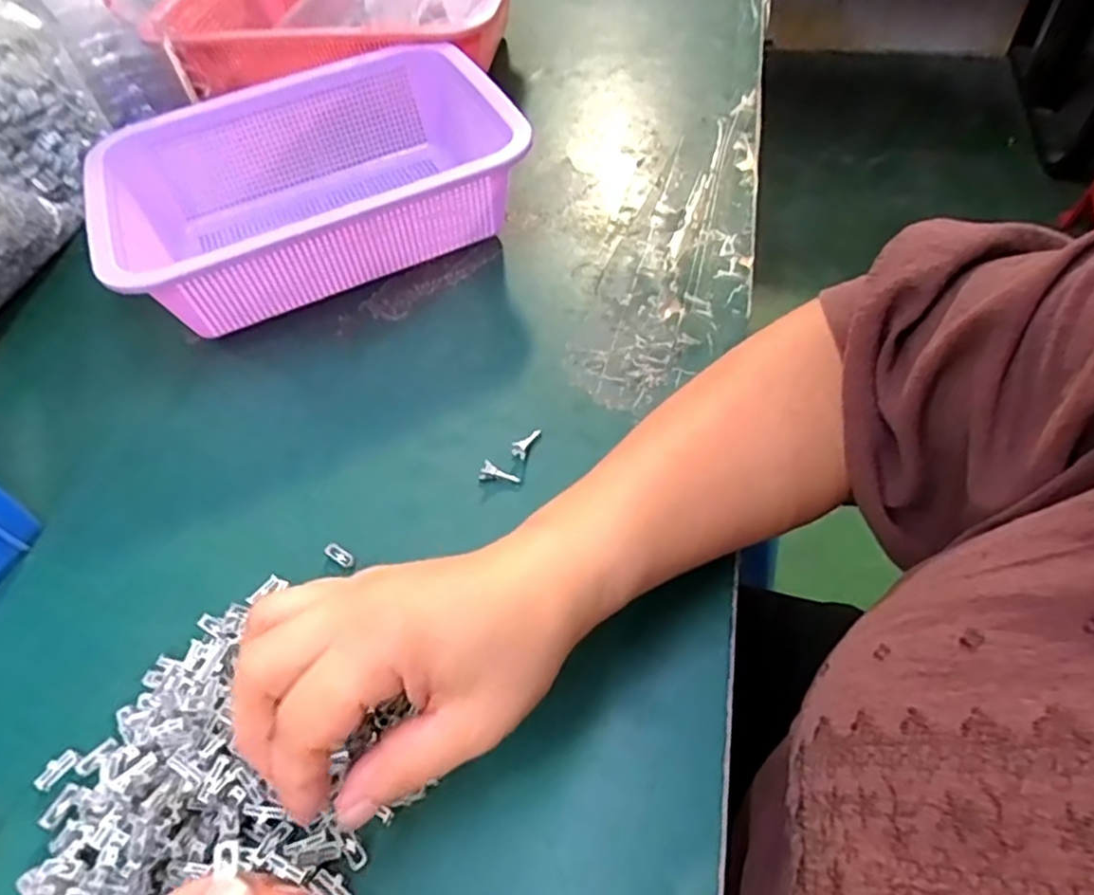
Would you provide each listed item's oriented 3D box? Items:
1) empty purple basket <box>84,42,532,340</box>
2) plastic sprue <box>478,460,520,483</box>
[{"bbox_3d":[-0.158,-0.178,0.474,0.262,0.083,0.184,-22,53,-11],"label":"empty purple basket"},{"bbox_3d":[-0.024,0.014,0.357,0.021,0.009,0.007,17,55,-2],"label":"plastic sprue"}]

